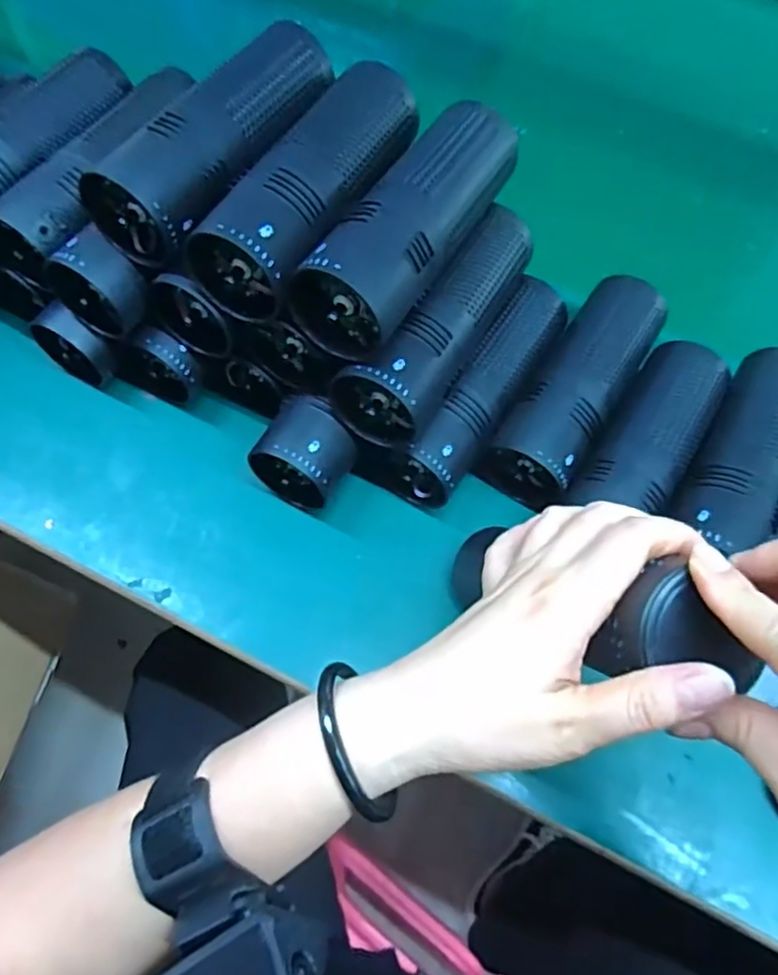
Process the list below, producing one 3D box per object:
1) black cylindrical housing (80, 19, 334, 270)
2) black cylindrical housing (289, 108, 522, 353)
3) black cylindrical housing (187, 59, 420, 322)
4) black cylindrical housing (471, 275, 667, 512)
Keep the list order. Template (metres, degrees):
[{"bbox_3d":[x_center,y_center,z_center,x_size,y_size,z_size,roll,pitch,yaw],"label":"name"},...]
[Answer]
[{"bbox_3d":[-0.087,-0.193,0.371,0.059,0.049,0.167,32,67,12],"label":"black cylindrical housing"},{"bbox_3d":[0.014,-0.143,0.353,0.053,0.044,0.168,29,67,10],"label":"black cylindrical housing"},{"bbox_3d":[-0.035,-0.167,0.361,0.057,0.048,0.165,31,67,11],"label":"black cylindrical housing"},{"bbox_3d":[0.121,-0.067,0.424,0.059,0.049,0.174,31,67,11],"label":"black cylindrical housing"}]

